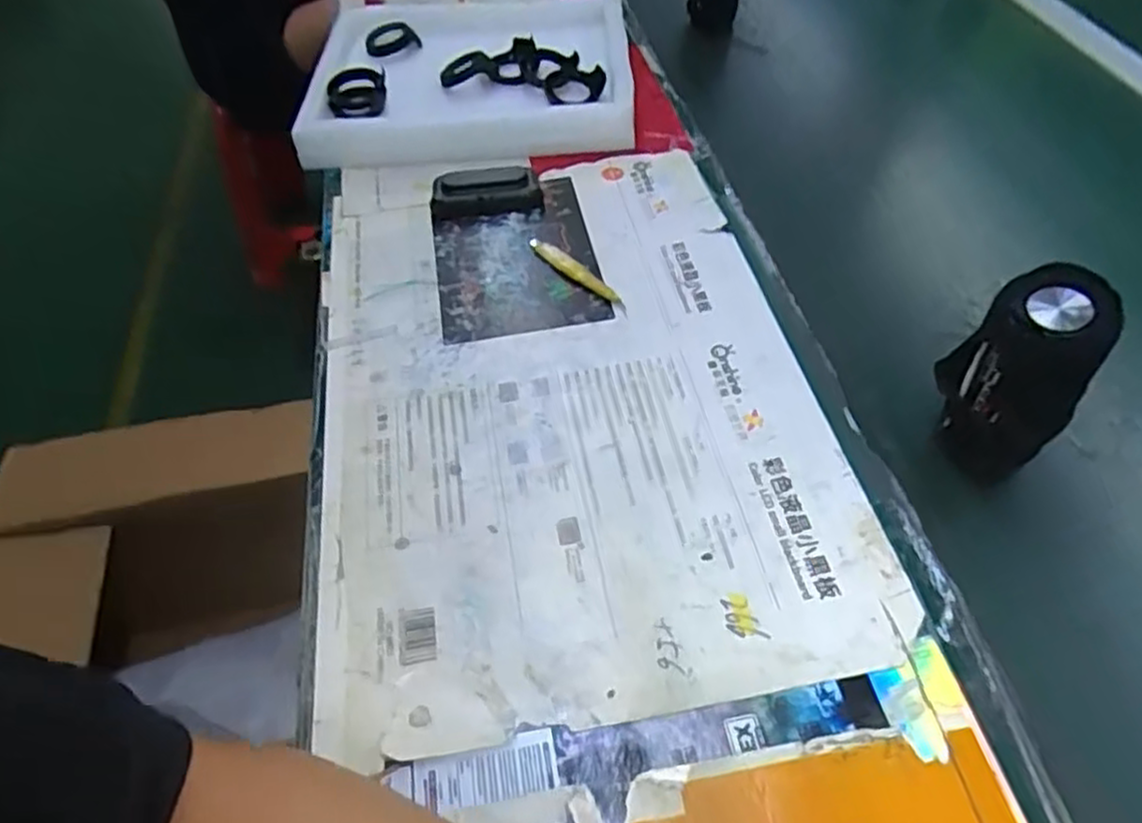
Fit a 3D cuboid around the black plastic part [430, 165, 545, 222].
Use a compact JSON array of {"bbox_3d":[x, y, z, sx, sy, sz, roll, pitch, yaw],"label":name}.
[{"bbox_3d":[-0.083,-0.216,0.727,0.107,0.030,0.046,-6,51,-1],"label":"black plastic part"}]

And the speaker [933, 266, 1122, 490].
[{"bbox_3d":[0.282,-0.020,0.476,0.056,0.146,0.058,-1,50,1],"label":"speaker"}]

